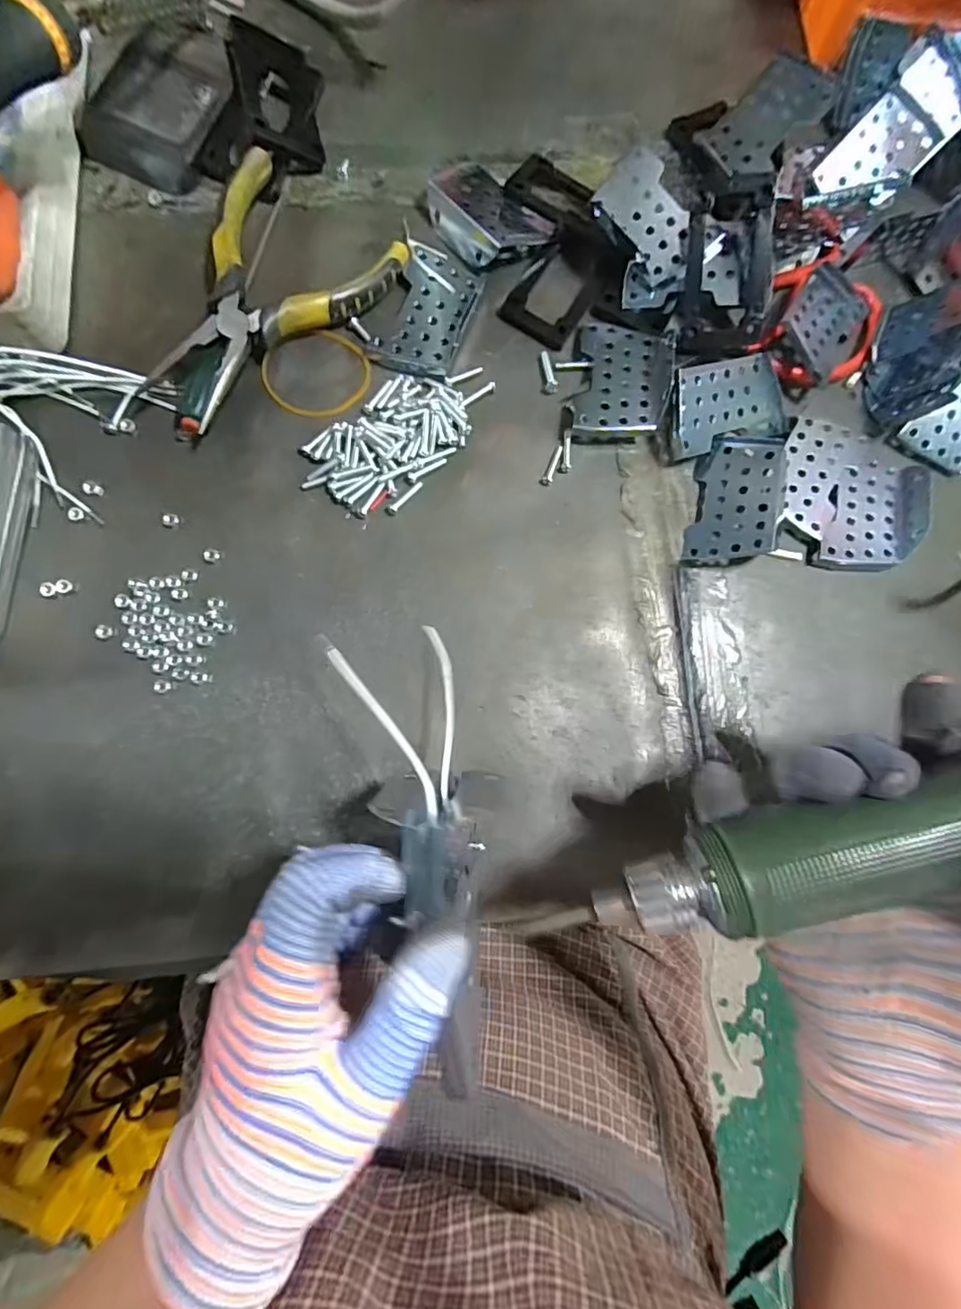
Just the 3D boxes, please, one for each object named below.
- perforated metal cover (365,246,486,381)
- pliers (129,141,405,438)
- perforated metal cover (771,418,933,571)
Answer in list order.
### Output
[{"bbox_3d":[-0.029,-0.188,0.309,0.044,0.008,0.072,18,81,-2],"label":"perforated metal cover"},{"bbox_3d":[-0.116,-0.184,0.294,0.090,0.024,0.141,33,80,1],"label":"pliers"},{"bbox_3d":[0.208,-0.088,0.312,0.078,0.017,0.081,12,81,-3],"label":"perforated metal cover"}]

